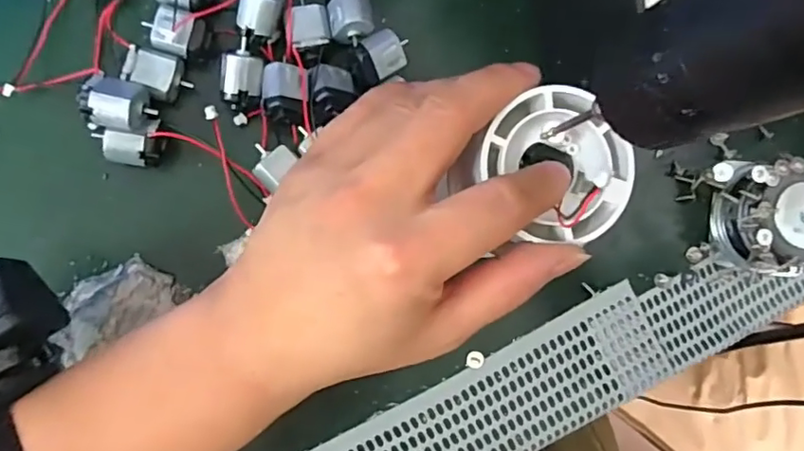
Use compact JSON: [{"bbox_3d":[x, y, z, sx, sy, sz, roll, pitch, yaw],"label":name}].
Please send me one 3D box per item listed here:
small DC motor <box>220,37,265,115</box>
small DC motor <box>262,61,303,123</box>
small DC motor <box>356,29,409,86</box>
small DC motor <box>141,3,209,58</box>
[{"bbox_3d":[-0.068,-0.063,0.247,0.017,0.018,0.029,8,89,-9],"label":"small DC motor"},{"bbox_3d":[-0.050,-0.056,0.244,0.016,0.014,0.026,1,91,-9],"label":"small DC motor"},{"bbox_3d":[-0.010,-0.075,0.258,0.025,0.018,0.017,-34,96,-7],"label":"small DC motor"},{"bbox_3d":[-0.095,-0.081,0.241,0.023,0.012,0.018,20,88,-9],"label":"small DC motor"}]

